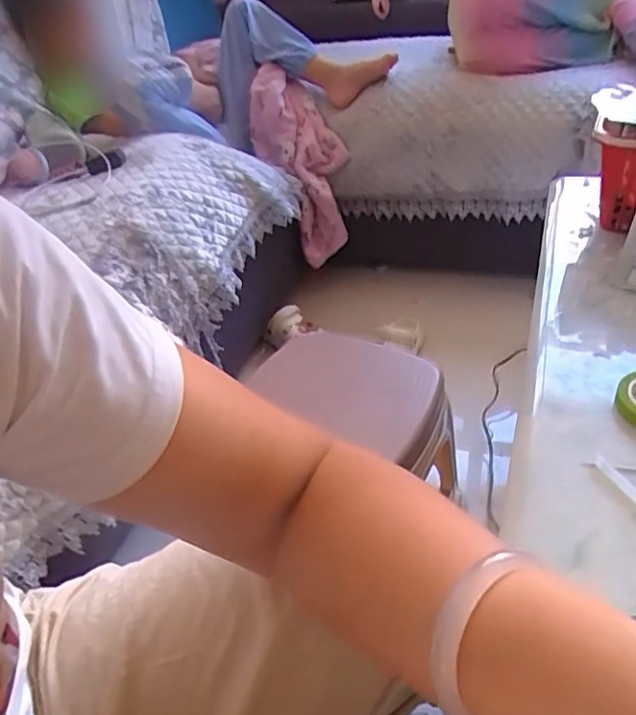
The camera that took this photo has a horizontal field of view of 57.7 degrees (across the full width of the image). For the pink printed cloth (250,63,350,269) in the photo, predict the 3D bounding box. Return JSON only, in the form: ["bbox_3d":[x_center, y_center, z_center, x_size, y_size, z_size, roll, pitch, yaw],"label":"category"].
[{"bbox_3d":[-0.044,-0.449,1.353,0.165,0.435,0.176,-20,2,-17],"label":"pink printed cloth"}]

